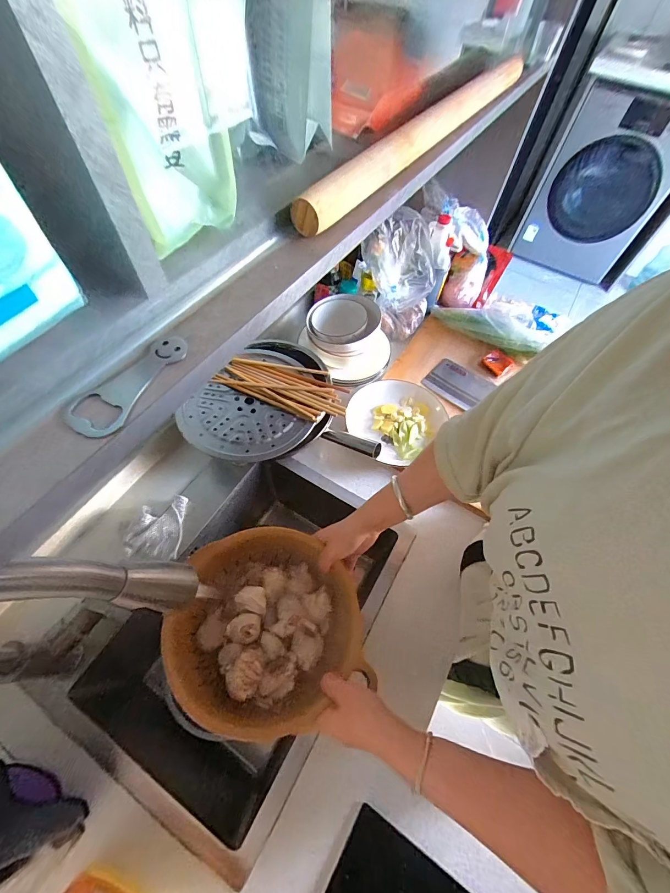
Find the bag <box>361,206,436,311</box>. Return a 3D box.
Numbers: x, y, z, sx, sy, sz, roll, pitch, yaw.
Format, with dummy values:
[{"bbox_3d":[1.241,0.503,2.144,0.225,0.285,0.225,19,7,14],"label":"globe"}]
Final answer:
[{"bbox_3d":[0.132,-0.381,0.717,0.155,0.139,0.096,12,61,4],"label":"bag"}]

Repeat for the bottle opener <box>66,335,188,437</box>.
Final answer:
[{"bbox_3d":[-0.119,-0.038,0.201,0.028,0.004,0.078,21,62,9],"label":"bottle opener"}]

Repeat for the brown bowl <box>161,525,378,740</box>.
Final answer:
[{"bbox_3d":[-0.089,0.226,0.451,0.244,0.079,0.227,1,61,-2],"label":"brown bowl"}]

